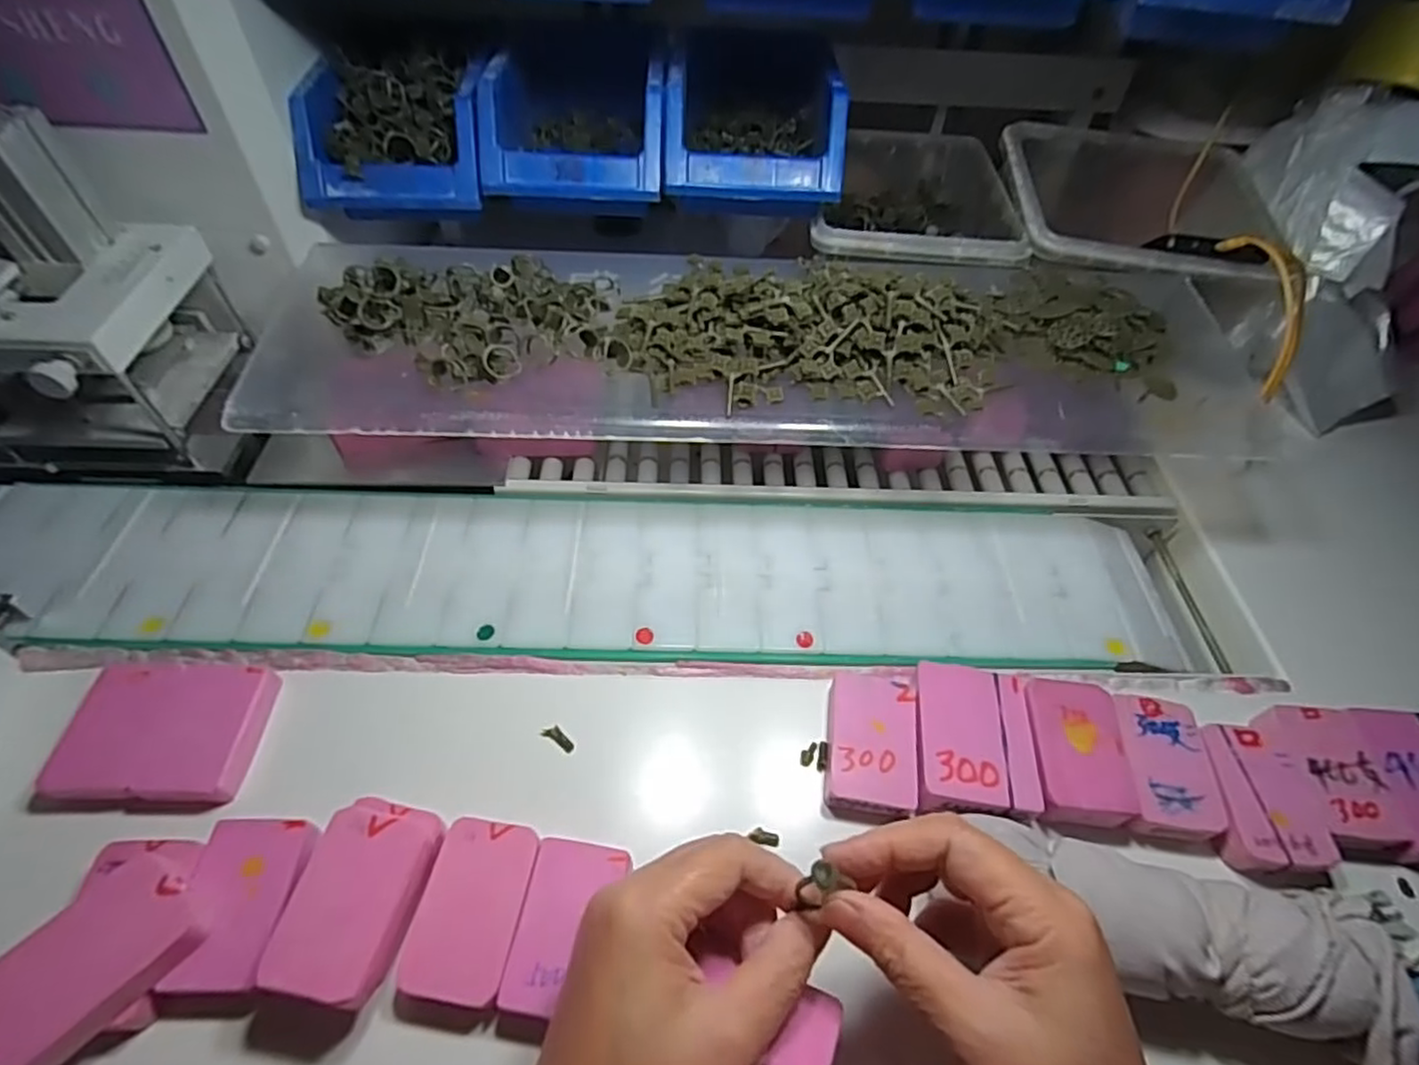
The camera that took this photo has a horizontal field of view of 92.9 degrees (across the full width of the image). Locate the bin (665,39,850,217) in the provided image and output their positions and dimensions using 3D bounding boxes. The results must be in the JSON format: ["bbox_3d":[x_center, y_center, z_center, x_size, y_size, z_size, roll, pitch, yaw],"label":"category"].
[{"bbox_3d":[0.032,-0.306,0.500,0.123,0.063,0.151,2,52,-1],"label":"bin"}]

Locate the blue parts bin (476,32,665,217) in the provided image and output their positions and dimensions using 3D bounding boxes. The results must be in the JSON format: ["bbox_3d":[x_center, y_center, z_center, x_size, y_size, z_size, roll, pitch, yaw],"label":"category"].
[{"bbox_3d":[-0.097,-0.313,0.504,0.121,0.068,0.183,-1,53,-4],"label":"blue parts bin"}]

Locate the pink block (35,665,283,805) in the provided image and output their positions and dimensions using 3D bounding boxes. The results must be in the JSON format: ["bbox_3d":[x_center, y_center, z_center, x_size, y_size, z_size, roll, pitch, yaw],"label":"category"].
[{"bbox_3d":[-0.282,0.101,0.347,0.089,0.015,0.067,1,52,-2],"label":"pink block"}]

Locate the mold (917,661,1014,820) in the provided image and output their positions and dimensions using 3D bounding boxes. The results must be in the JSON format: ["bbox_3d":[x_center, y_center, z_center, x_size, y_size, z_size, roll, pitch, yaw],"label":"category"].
[{"bbox_3d":[0.134,0.109,0.363,0.043,0.017,0.080,9,53,4],"label":"mold"}]

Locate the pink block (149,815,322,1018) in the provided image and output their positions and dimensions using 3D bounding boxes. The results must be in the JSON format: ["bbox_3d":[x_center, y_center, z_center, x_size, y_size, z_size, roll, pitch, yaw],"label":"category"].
[{"bbox_3d":[-0.208,0.169,0.302,0.044,0.024,0.074,-1,53,-4],"label":"pink block"}]

